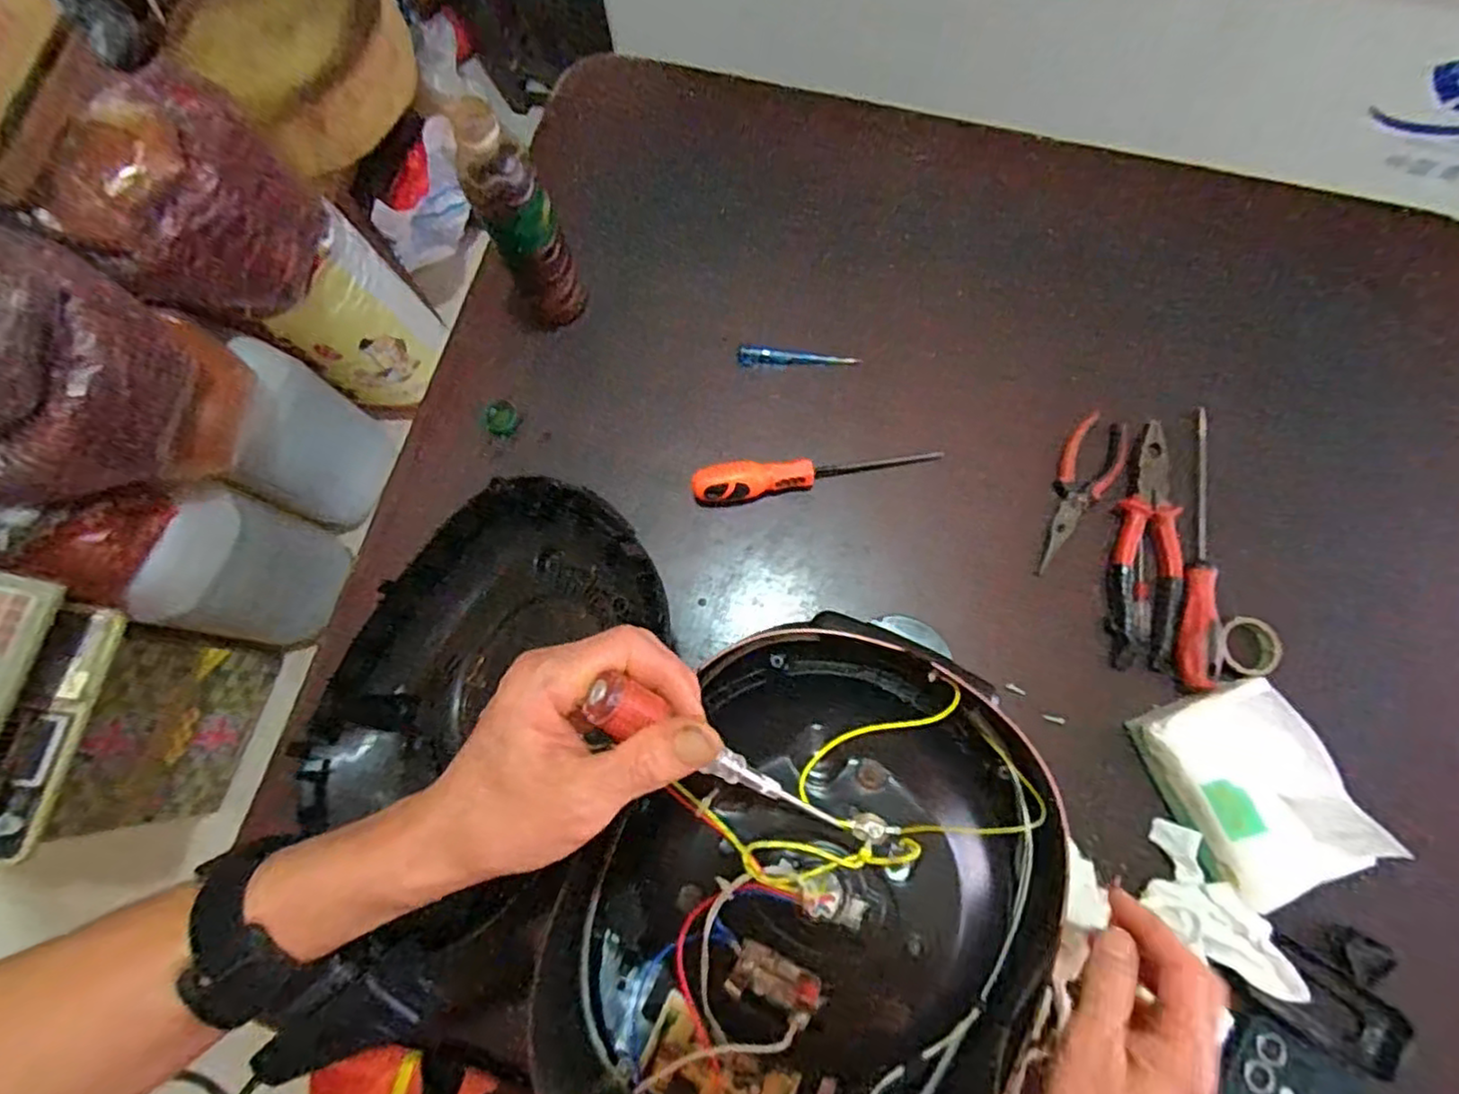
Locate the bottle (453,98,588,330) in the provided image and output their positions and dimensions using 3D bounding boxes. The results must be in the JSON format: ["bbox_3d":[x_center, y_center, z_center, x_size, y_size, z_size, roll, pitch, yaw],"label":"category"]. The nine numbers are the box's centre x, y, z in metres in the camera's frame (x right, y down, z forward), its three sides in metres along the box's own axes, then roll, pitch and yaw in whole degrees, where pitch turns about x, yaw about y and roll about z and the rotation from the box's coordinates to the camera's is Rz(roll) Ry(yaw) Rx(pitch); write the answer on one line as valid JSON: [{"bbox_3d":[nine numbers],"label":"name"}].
[{"bbox_3d":[-0.167,-0.256,0.570,0.057,0.207,0.061,0,76,2],"label":"bottle"}]

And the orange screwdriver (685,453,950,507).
[{"bbox_3d":[0.079,-0.064,0.616,0.218,0.031,0.034,-8,76,0],"label":"orange screwdriver"}]

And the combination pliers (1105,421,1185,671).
[{"bbox_3d":[0.355,0.000,0.586,0.052,0.026,0.200,9,77,4],"label":"combination pliers"}]

